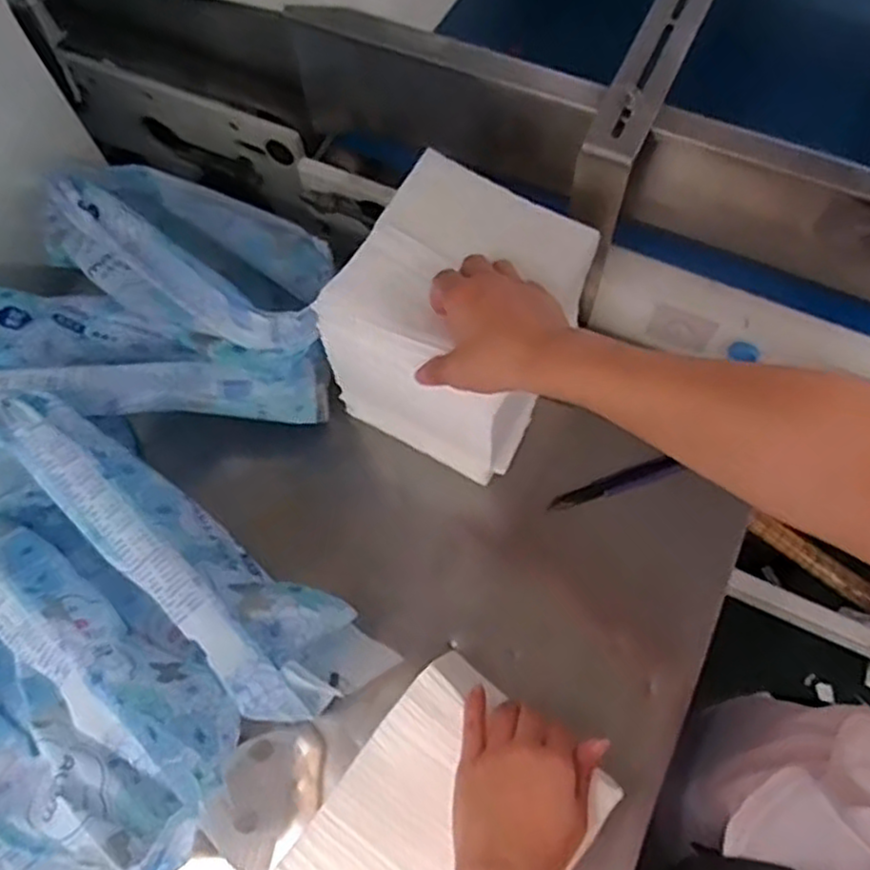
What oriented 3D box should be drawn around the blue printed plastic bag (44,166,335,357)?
[{"bbox_3d":[-0.219,-0.160,0.649,0.326,0.119,0.131,33,72,16],"label":"blue printed plastic bag"}]

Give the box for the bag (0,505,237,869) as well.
[{"bbox_3d":[-0.304,0.195,0.539,0.323,0.118,0.184,34,72,16],"label":"bag"}]

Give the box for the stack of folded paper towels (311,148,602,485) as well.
[{"bbox_3d":[0.023,-0.094,0.617,0.154,0.183,0.171,28,71,14],"label":"stack of folded paper towels"}]

